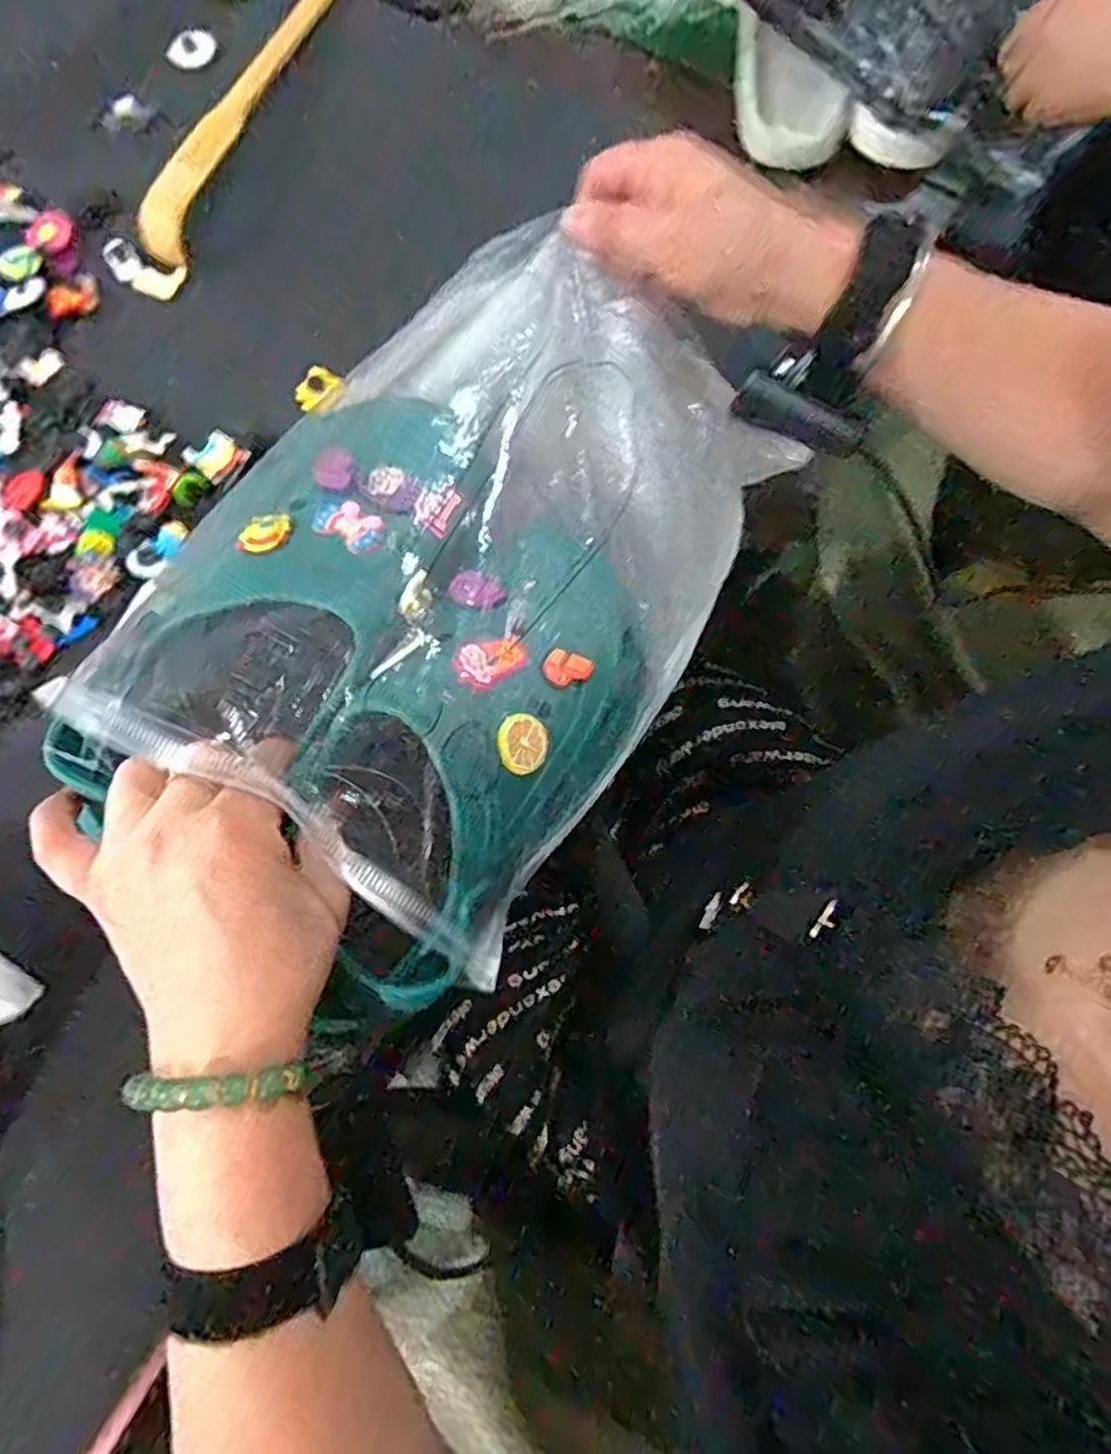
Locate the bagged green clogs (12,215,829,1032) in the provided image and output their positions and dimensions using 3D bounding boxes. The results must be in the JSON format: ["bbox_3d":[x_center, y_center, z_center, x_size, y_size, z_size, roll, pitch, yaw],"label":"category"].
[{"bbox_3d":[-0.046,-0.075,0.344,0.225,0.114,0.341,24,78,5],"label":"bagged green clogs"}]

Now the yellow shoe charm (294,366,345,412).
[{"bbox_3d":[-0.152,-0.215,0.464,0.021,0.006,0.030,40,80,8],"label":"yellow shoe charm"}]

